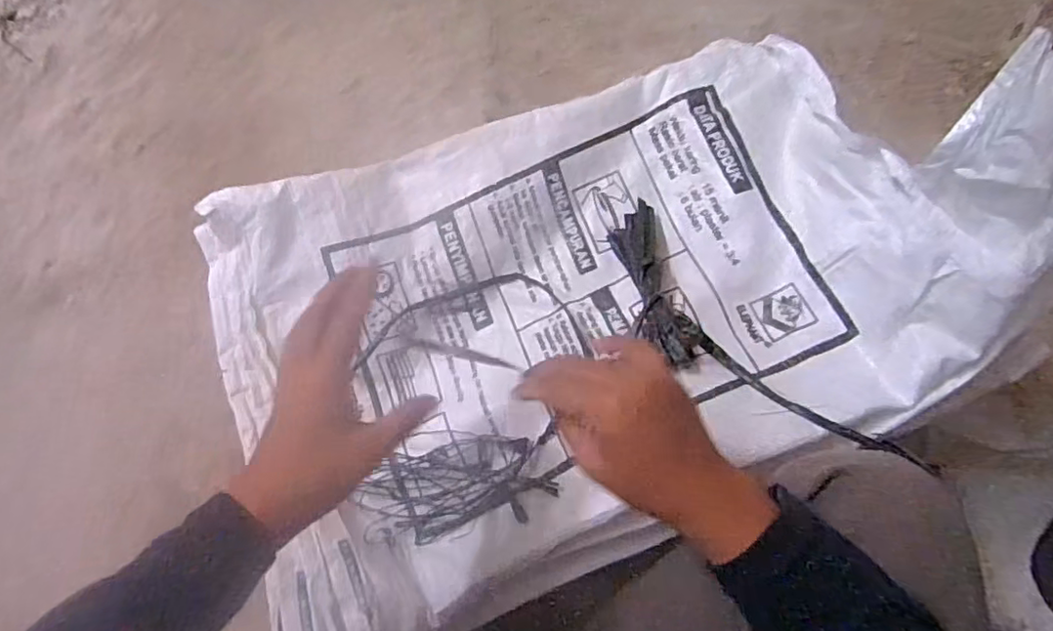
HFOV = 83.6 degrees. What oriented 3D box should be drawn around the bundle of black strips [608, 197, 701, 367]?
[{"bbox_3d":[0.113,-0.031,0.544,0.051,0.042,0.170,-10,69,-5],"label":"bundle of black strips"}]

